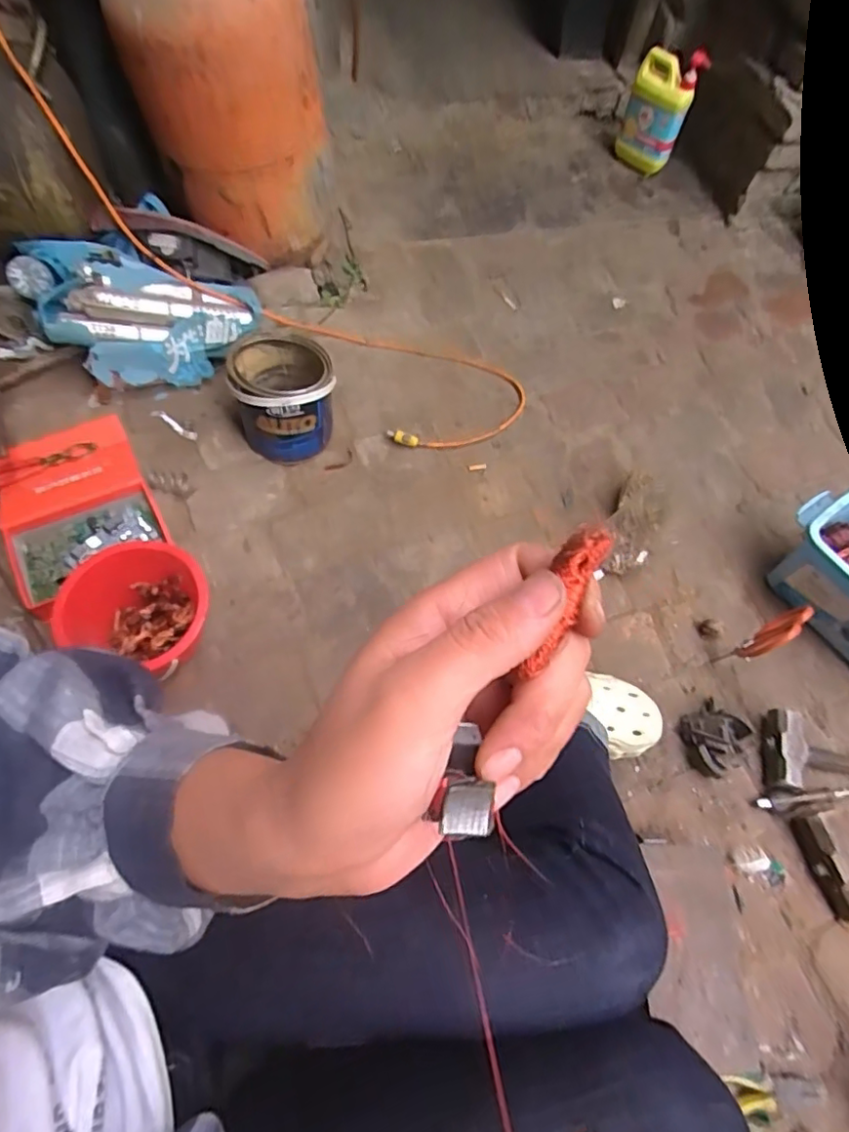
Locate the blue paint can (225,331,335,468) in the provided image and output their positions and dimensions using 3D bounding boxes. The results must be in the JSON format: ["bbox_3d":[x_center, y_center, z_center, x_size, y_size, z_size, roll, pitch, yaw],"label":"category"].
[{"bbox_3d":[-0.236,-0.285,0.959,0.158,0.158,0.185,-23,67,-15],"label":"blue paint can"}]

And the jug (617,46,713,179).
[{"bbox_3d":[0.520,-1.019,1.294,0.137,0.219,0.066,28,65,10],"label":"jug"}]

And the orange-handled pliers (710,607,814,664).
[{"bbox_3d":[0.472,0.107,0.801,0.079,0.156,0.031,-26,68,-16],"label":"orange-handled pliers"}]

